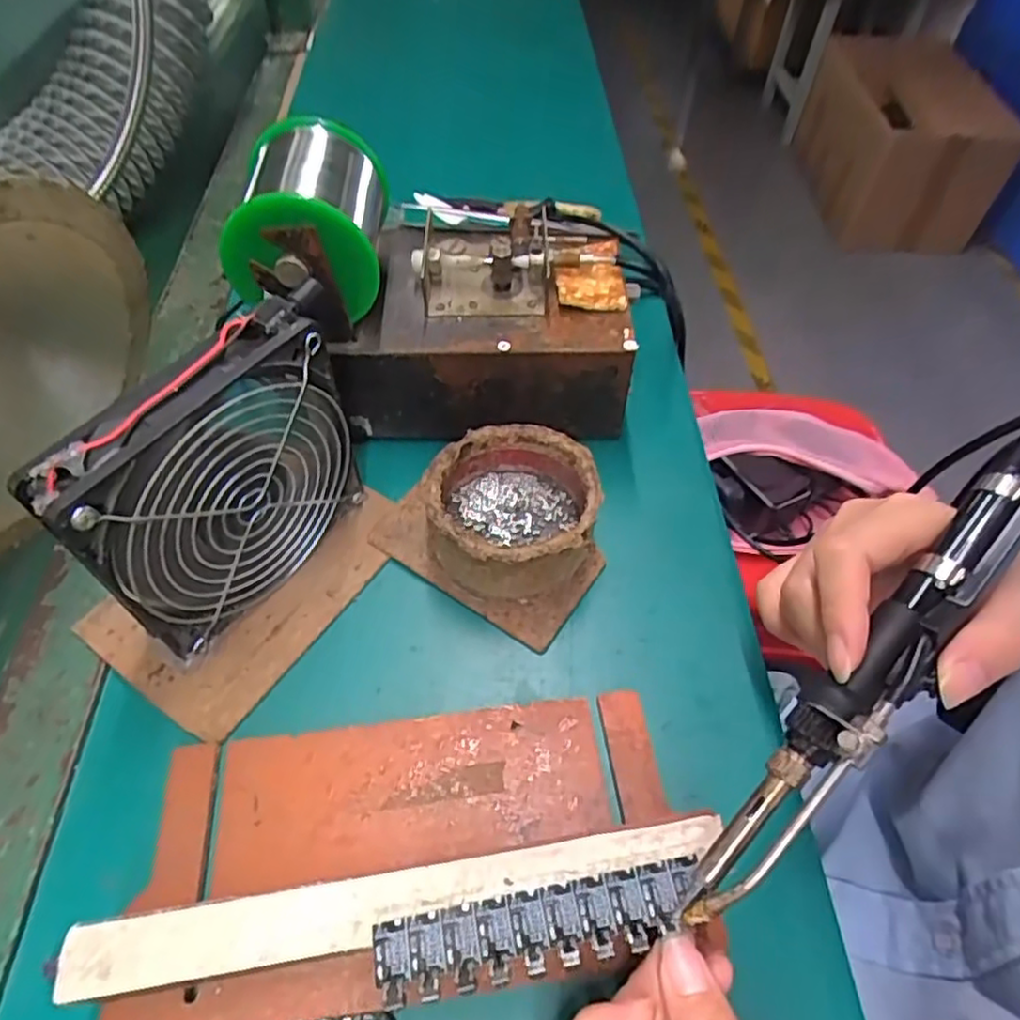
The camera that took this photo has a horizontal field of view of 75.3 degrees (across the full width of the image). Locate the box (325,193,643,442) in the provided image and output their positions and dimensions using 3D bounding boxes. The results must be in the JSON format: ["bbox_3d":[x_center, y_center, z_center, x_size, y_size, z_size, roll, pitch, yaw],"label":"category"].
[{"bbox_3d":[-0.013,-0.107,0.380,0.154,0.086,0.107,-1,55,0],"label":"box"}]

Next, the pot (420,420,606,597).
[{"bbox_3d":[0.001,0.001,0.331,0.081,0.043,0.082,0,55,0],"label":"pot"}]

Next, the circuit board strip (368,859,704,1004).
[{"bbox_3d":[0.010,0.134,0.212,0.105,0.004,0.024,-10,55,-7],"label":"circuit board strip"}]

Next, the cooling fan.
[{"bbox_3d":[-0.118,-0.007,0.283,0.024,0.128,0.117,30,60,20],"label":"cooling fan"}]

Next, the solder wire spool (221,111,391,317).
[{"bbox_3d":[-0.096,-0.140,0.329,0.071,0.072,0.090,-3,54,-4],"label":"solder wire spool"}]

